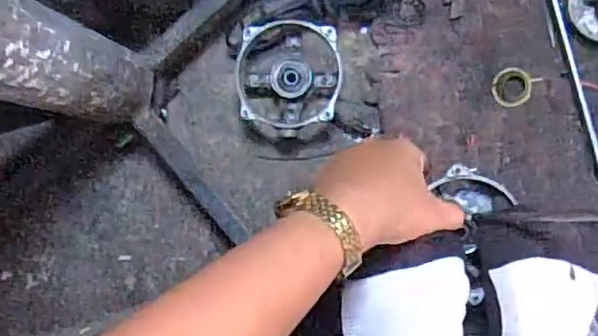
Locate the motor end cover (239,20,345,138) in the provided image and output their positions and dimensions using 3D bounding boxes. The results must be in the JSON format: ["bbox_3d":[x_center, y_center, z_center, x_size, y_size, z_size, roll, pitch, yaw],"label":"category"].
[{"bbox_3d":[-0.007,-0.068,0.486,0.078,0.045,0.084,8,89,8],"label":"motor end cover"}]

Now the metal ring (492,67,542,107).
[{"bbox_3d":[0.167,-0.063,0.480,0.031,0.010,0.031,0,88,8],"label":"metal ring"}]

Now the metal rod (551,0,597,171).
[{"bbox_3d":[0.210,-0.083,0.474,0.007,0.007,0.184,-14,87,9],"label":"metal rod"}]

